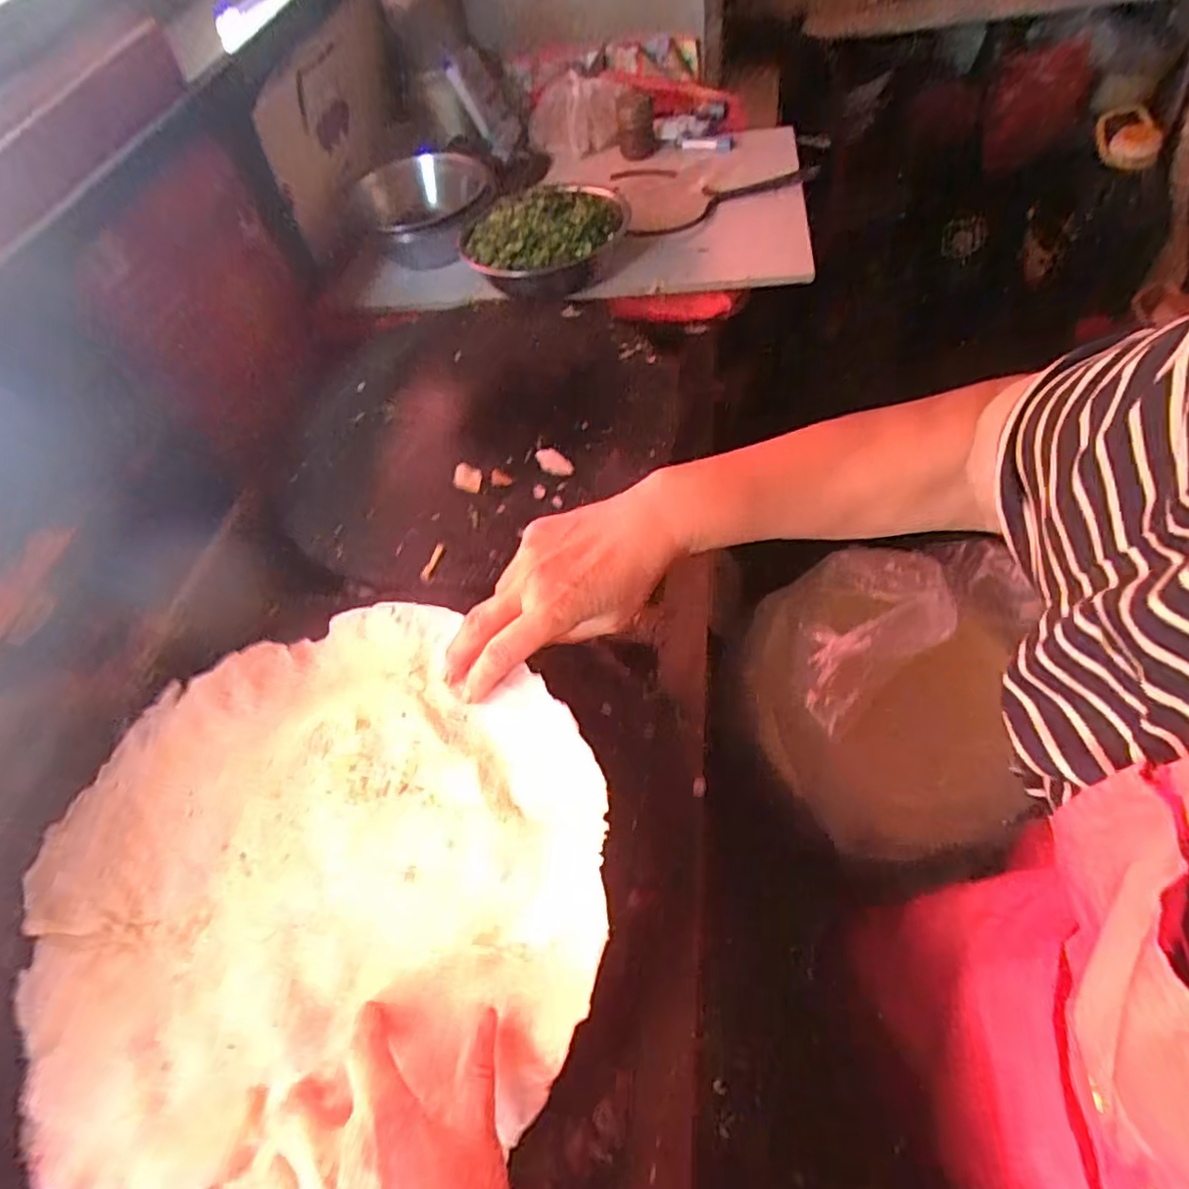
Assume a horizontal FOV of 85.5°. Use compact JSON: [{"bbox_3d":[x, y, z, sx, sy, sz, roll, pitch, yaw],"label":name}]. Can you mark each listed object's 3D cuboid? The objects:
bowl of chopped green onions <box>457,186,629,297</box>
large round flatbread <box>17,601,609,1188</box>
[{"bbox_3d":[-0.055,-0.394,0.713,0.183,0.068,0.158,-8,56,3],"label":"bowl of chopped green onions"},{"bbox_3d":[-0.168,0.157,0.379,0.339,0.030,0.314,-5,61,10],"label":"large round flatbread"}]

